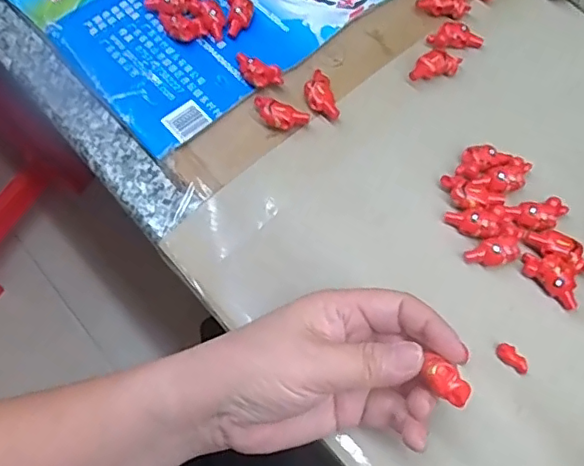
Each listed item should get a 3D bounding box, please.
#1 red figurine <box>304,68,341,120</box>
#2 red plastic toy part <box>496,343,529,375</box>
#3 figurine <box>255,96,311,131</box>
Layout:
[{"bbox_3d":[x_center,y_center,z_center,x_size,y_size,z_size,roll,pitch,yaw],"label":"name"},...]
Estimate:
[{"bbox_3d":[0.019,-0.092,0.382,0.018,0.013,0.037,-16,67,-4],"label":"red figurine"},{"bbox_3d":[0.120,0.068,0.309,0.009,0.006,0.019,-41,71,-14],"label":"red plastic toy part"},{"bbox_3d":[-0.008,-0.076,0.374,0.037,0.013,0.018,17,69,9],"label":"figurine"}]

